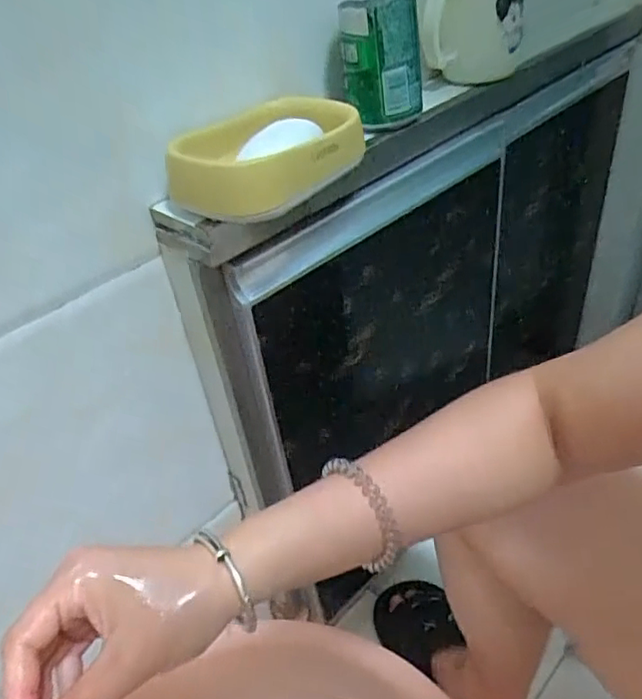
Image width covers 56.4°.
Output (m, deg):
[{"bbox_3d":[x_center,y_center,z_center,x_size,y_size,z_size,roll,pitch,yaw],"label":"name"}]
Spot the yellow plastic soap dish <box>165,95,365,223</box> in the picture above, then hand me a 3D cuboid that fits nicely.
[{"bbox_3d":[-0.037,-0.138,0.424,0.105,0.042,0.146,19,45,31],"label":"yellow plastic soap dish"}]

